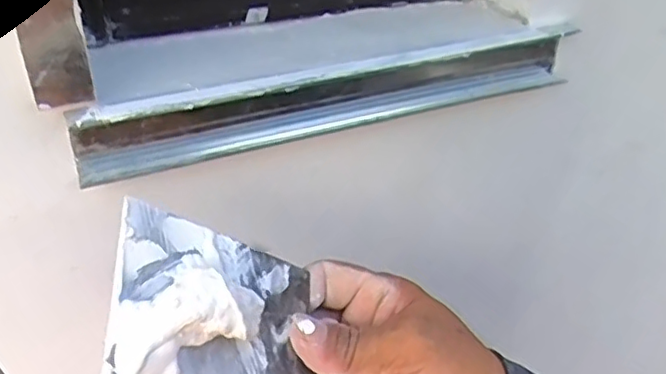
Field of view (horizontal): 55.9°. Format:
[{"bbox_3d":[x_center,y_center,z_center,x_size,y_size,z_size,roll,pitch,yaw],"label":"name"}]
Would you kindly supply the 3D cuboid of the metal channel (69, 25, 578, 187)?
[{"bbox_3d":[0.013,-0.065,0.449,0.381,0.055,0.034,-13,38,-20],"label":"metal channel"}]

